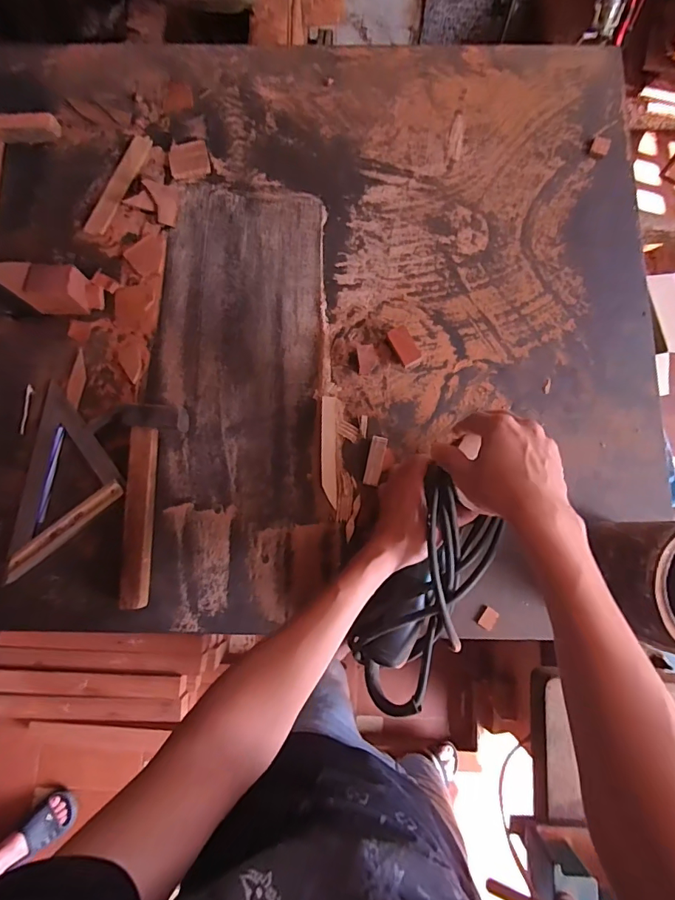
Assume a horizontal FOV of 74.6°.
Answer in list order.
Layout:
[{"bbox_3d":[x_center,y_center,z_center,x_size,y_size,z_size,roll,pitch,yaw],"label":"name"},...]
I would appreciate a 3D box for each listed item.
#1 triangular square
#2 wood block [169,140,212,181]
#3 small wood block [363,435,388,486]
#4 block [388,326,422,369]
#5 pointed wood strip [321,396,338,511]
[{"bbox_3d":[-0.385,0.036,0.567,0.169,0.025,0.179,-40,82,-7],"label":"triangular square"},{"bbox_3d":[-0.221,-0.433,0.661,0.058,0.005,0.058,-14,80,-3],"label":"wood block"},{"bbox_3d":[0.048,0.014,0.556,0.020,0.011,0.061,12,93,2],"label":"small wood block"},{"bbox_3d":[0.089,-0.135,0.588,0.026,0.025,0.052,-27,81,-5],"label":"block"},{"bbox_3d":[-0.011,0.000,0.570,0.022,0.004,0.141,6,76,-25],"label":"pointed wood strip"}]

